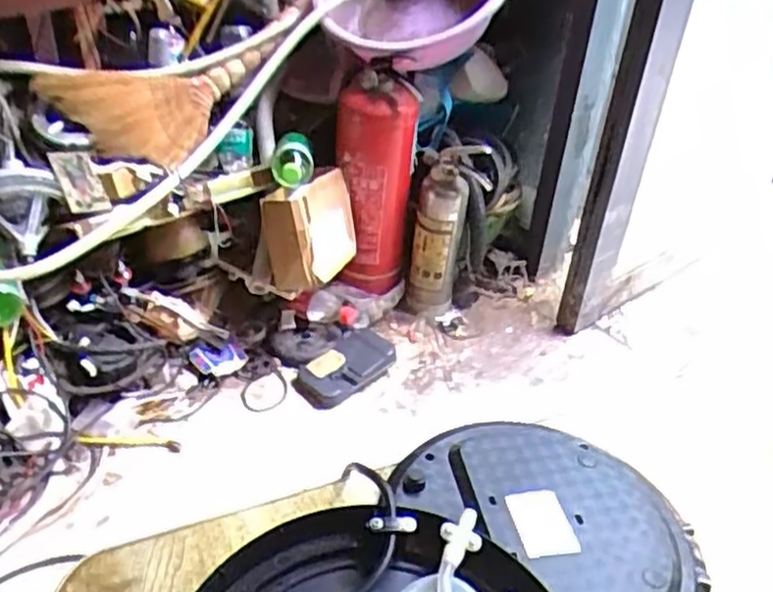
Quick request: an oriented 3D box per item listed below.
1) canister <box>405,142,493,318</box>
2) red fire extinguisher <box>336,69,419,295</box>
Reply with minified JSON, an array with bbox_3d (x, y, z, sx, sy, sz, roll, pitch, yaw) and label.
[{"bbox_3d":[0.104,-0.100,1.366,0.116,0.355,0.093,6,36,2],"label":"canister"},{"bbox_3d":[-0.027,-0.195,1.336,0.140,0.381,0.141,4,36,0],"label":"red fire extinguisher"}]

